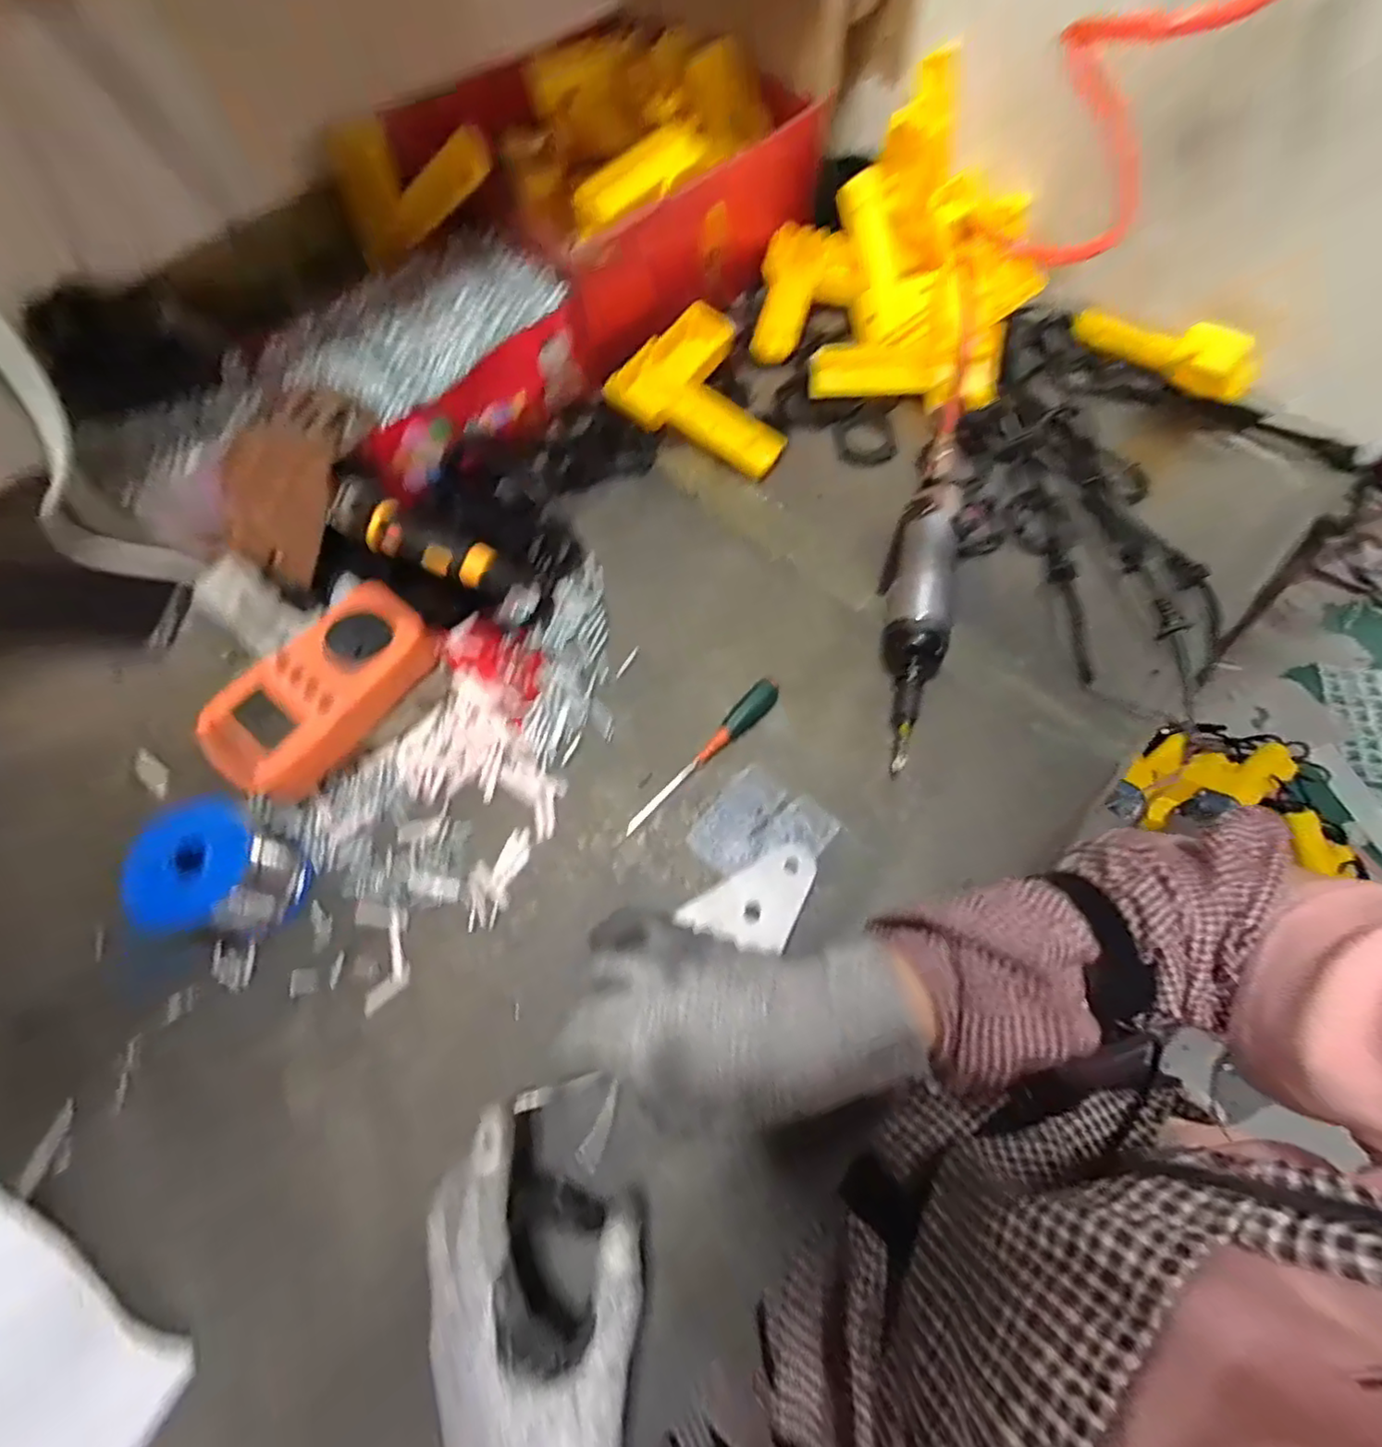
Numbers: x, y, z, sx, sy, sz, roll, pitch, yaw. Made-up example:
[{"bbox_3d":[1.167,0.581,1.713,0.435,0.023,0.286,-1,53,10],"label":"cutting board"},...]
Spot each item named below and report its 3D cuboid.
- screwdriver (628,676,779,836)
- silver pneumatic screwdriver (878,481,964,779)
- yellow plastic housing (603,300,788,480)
[{"bbox_3d":[0.011,0.020,0.398,0.016,0.013,0.133,40,73,14],"label":"screwdriver"},{"bbox_3d":[0.157,-0.069,0.421,0.050,0.043,0.203,10,68,4],"label":"silver pneumatic screwdriver"},{"bbox_3d":[0.023,-0.283,0.520,0.145,0.034,0.129,26,70,10],"label":"yellow plastic housing"}]

